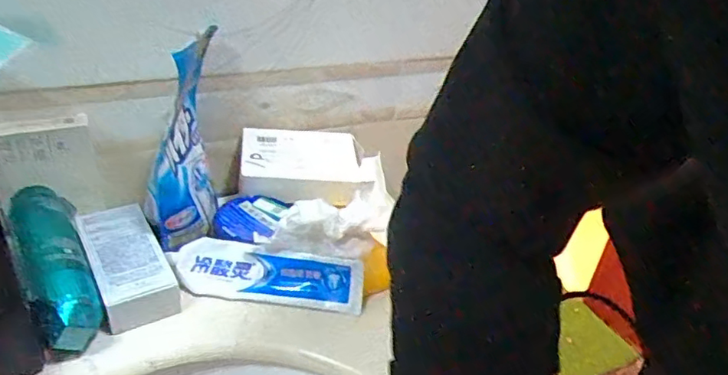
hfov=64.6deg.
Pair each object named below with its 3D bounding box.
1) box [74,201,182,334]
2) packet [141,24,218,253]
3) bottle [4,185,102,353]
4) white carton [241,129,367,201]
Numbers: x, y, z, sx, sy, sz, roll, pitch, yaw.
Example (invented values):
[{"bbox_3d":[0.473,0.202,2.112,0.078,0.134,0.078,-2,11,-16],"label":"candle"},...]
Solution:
[{"bbox_3d":[-0.184,0.059,0.447,0.050,0.029,0.115,-15,38,-30],"label":"box"},{"bbox_3d":[-0.149,-0.043,0.471,0.046,0.100,0.182,3,79,-4],"label":"packet"},{"bbox_3d":[-0.235,0.055,0.433,0.044,0.053,0.168,-15,39,-30],"label":"bottle"},{"bbox_3d":[-0.056,-0.027,0.543,0.115,0.029,0.071,-2,34,-13],"label":"white carton"}]

